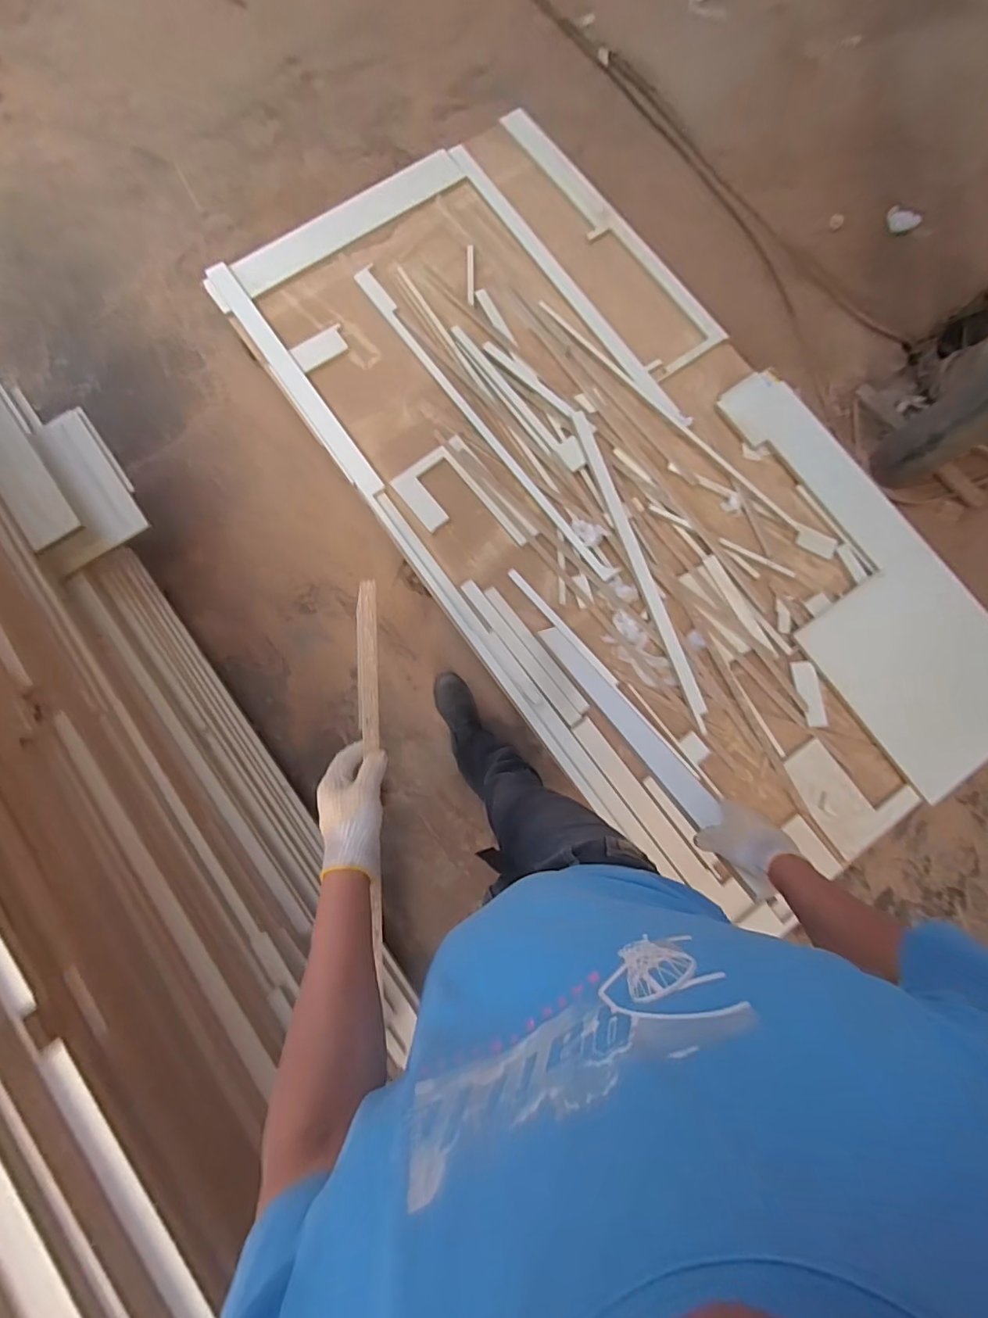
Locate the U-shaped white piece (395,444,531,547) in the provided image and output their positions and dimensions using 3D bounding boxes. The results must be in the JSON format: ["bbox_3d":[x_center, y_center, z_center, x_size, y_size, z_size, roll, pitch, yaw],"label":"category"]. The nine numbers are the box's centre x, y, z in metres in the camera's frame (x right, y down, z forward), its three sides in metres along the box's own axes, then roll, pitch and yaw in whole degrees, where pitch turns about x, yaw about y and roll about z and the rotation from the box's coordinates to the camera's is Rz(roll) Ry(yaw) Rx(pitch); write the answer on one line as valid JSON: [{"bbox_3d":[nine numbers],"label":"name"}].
[{"bbox_3d":[-0.099,-0.422,1.467,0.203,0.030,0.368,-39,83,-8],"label":"U-shaped white piece"}]

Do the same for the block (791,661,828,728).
[{"bbox_3d":[0.865,0.095,1.406,0.065,0.011,0.178,-6,80,-3],"label":"block"}]

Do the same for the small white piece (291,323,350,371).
[{"bbox_3d":[-0.514,-0.929,1.540,0.176,0.011,0.096,-39,82,-15],"label":"small white piece"}]

